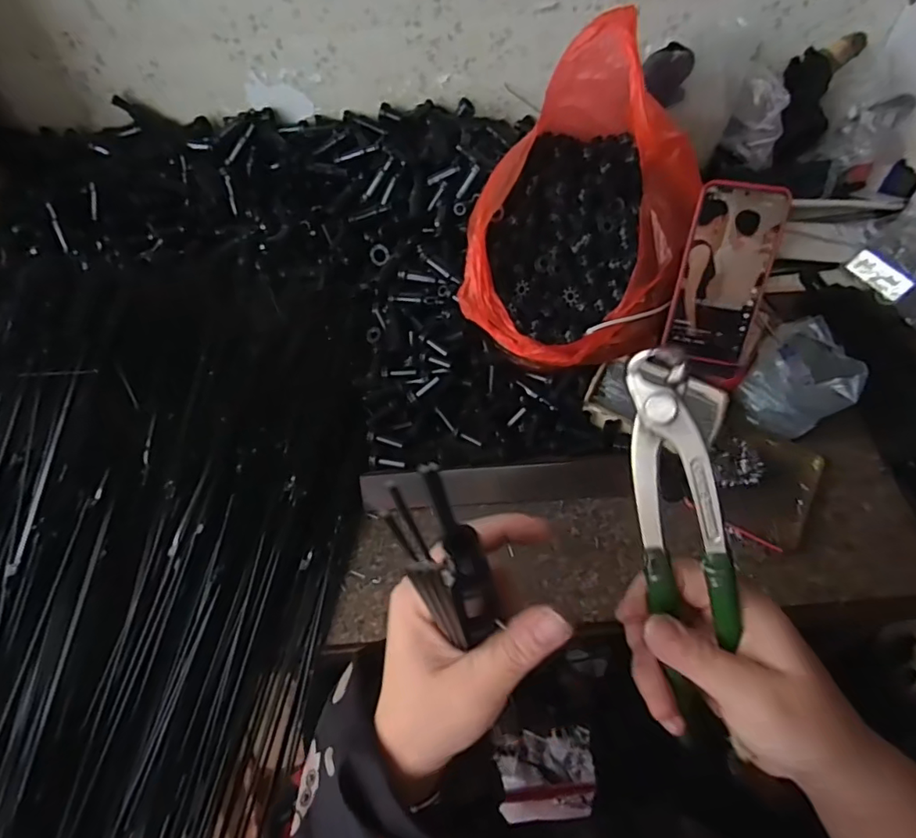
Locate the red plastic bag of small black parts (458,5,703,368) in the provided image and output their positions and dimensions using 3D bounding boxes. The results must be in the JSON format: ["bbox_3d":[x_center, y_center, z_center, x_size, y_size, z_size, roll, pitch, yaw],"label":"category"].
[{"bbox_3d":[0.122,-0.210,0.530,0.206,0.200,0.272,16,57,14],"label":"red plastic bag of small black parts"}]

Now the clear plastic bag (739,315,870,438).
[{"bbox_3d":[0.351,-0.042,0.549,0.093,0.055,0.116,31,62,22],"label":"clear plastic bag"}]

